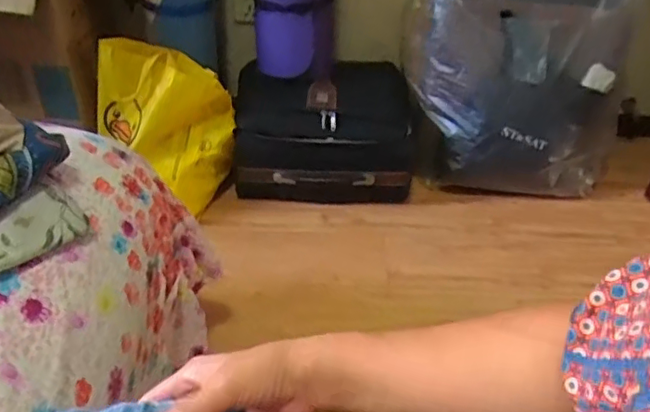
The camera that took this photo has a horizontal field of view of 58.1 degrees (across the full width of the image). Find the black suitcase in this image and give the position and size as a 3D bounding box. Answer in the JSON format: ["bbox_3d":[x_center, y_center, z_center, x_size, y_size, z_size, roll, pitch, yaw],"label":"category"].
[{"bbox_3d":[0.001,-0.190,1.478,0.445,0.303,0.230,1,37,-4],"label":"black suitcase"}]

